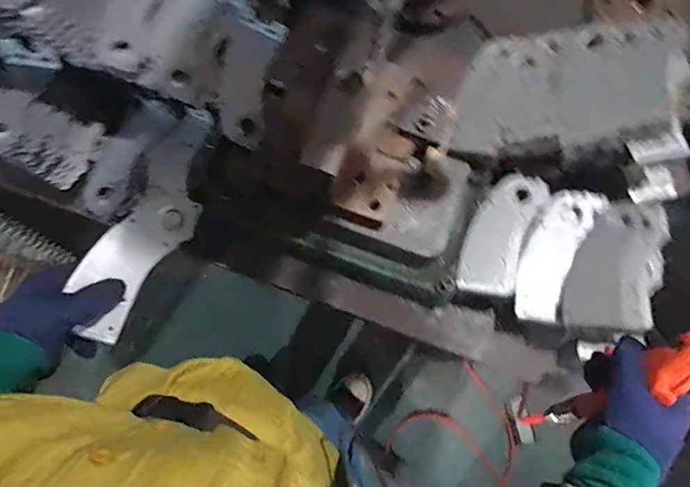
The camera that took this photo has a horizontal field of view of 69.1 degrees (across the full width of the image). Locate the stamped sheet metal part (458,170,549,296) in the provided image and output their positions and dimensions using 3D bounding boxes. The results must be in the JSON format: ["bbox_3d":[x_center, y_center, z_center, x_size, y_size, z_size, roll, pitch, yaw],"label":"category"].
[{"bbox_3d":[0.206,-0.015,0.659,0.076,0.019,0.176,25,77,4],"label":"stamped sheet metal part"}]

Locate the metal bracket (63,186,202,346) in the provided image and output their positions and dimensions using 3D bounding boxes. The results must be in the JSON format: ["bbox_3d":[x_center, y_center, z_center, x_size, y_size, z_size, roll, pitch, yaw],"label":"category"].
[{"bbox_3d":[-0.218,0.014,0.518,0.068,0.018,0.170,39,61,-20],"label":"metal bracket"}]

